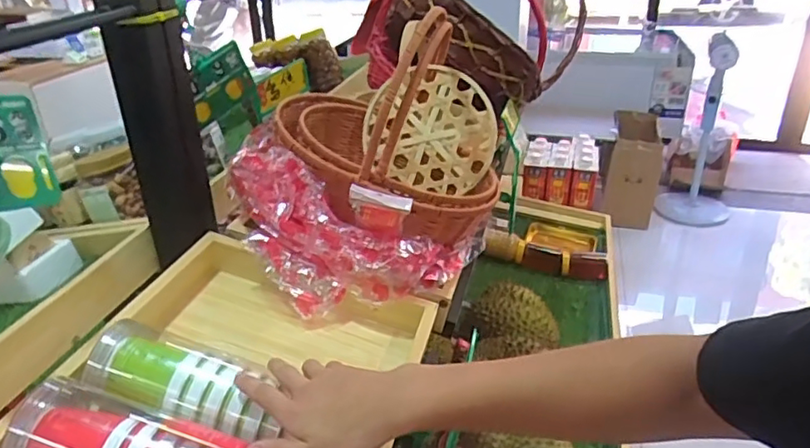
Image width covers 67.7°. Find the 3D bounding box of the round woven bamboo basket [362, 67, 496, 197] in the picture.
[{"bbox_3d":[0.036,-0.144,0.949,0.211,0.201,0.038,18,11,14],"label":"round woven bamboo basket"}]

